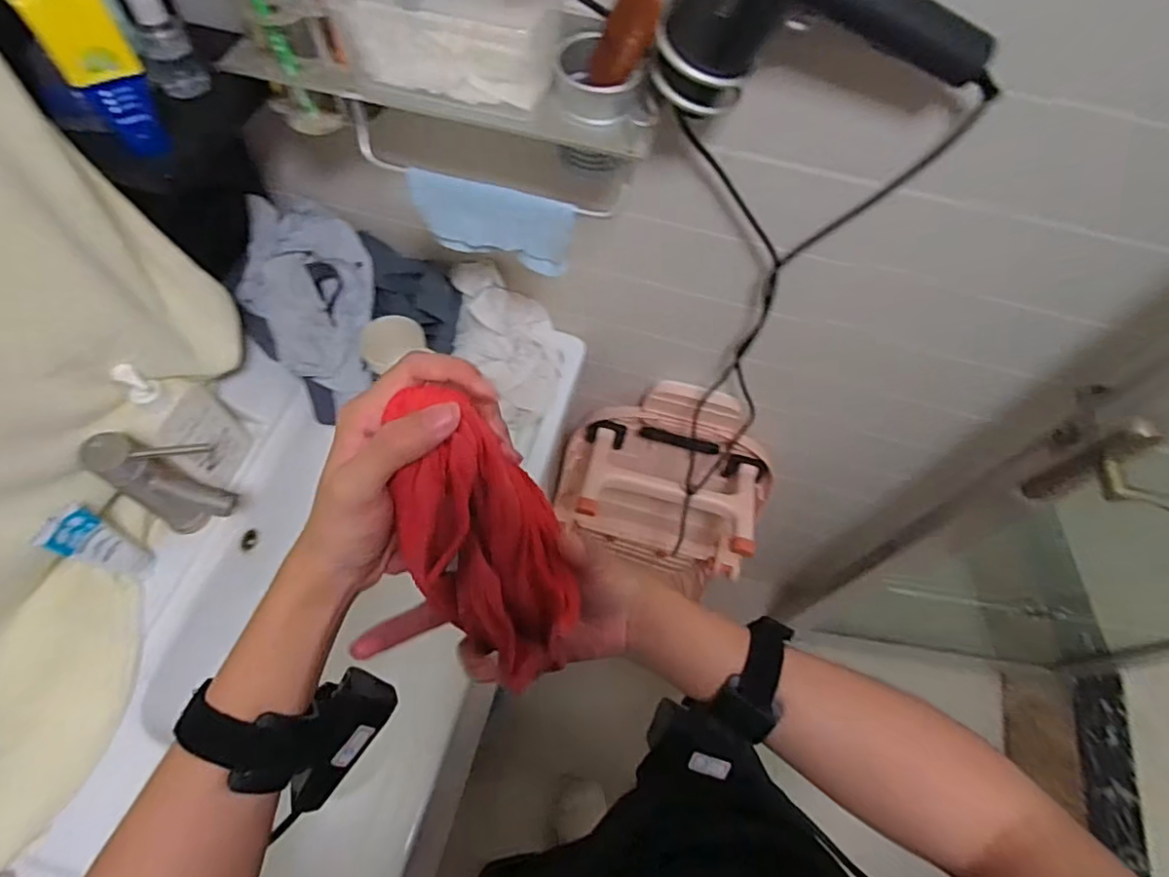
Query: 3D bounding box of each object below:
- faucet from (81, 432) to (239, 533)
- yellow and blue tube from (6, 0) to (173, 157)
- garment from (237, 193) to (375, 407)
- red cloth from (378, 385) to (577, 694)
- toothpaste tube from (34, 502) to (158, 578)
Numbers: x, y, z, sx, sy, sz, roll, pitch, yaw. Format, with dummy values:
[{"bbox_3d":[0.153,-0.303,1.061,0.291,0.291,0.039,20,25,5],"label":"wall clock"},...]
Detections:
[{"bbox_3d":[-0.445,0.061,0.679,0.128,0.184,0.056,9,61,2],"label":"faucet"},{"bbox_3d":[-0.370,-0.283,0.463,0.053,0.113,0.027,-33,68,-19],"label":"yellow and blue tube"},{"bbox_3d":[-0.378,-0.198,0.795,0.166,0.100,0.216,19,83,-31],"label":"garment"},{"bbox_3d":[-0.049,0.051,0.299,0.079,0.077,0.128,-11,63,-9],"label":"red cloth"},{"bbox_3d":[-0.522,0.115,0.645,0.033,0.162,0.045,21,62,8],"label":"toothpaste tube"}]

